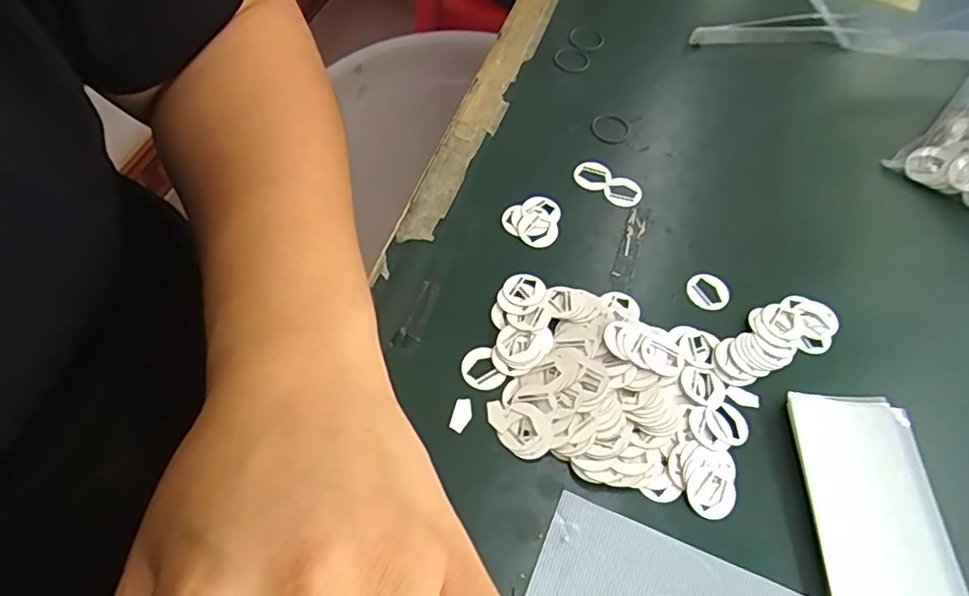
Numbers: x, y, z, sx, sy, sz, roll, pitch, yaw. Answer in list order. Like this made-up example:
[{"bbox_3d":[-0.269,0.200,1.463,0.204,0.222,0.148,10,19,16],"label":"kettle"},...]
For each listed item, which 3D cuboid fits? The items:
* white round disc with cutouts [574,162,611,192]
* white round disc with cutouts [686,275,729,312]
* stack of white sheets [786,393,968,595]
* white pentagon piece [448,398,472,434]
[{"bbox_3d":[0.053,-0.061,0.295,0.017,0.004,0.015,13,59,5],"label":"white round disc with cutouts"},{"bbox_3d":[0.099,-0.003,0.263,0.018,0.004,0.015,24,60,11],"label":"white round disc with cutouts"},{"bbox_3d":[0.138,0.072,0.214,0.042,0.009,0.078,4,58,-1],"label":"stack of white sheets"},{"bbox_3d":[-0.009,0.045,0.228,0.007,0.004,0.013,15,59,6],"label":"white pentagon piece"}]

